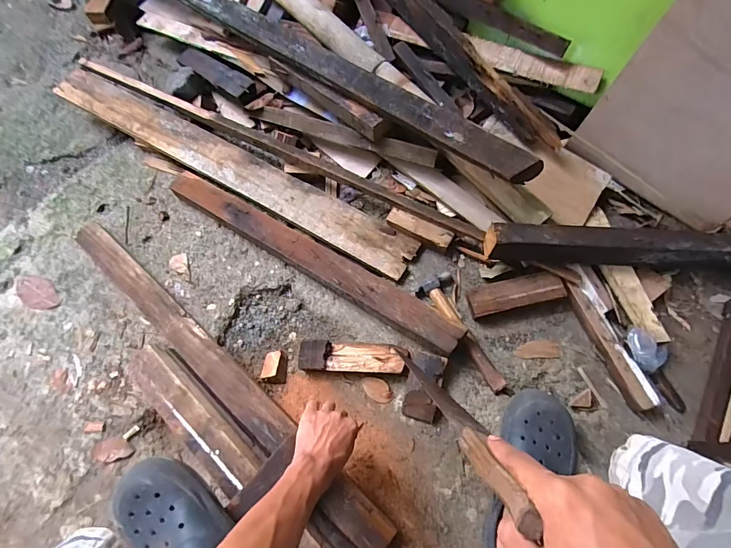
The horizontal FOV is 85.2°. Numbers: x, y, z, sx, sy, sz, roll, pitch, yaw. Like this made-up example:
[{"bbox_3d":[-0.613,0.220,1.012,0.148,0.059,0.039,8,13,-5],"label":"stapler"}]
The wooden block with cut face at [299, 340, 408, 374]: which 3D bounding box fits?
[{"bbox_3d":[-0.024,0.158,0.760,0.198,0.042,0.060,1,68,6],"label":"wooden block with cut face"}]

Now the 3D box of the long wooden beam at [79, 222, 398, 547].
[{"bbox_3d":[-0.297,0.174,0.764,0.880,0.063,0.069,38,76,19],"label":"long wooden beam"}]

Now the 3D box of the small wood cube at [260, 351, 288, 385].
[{"bbox_3d":[-0.179,0.184,0.787,0.052,0.022,0.063,5,69,7],"label":"small wood cube"}]

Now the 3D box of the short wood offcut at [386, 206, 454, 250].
[{"bbox_3d":[0.111,-0.093,0.832,0.145,0.031,0.037,29,74,15],"label":"short wood offcut"}]

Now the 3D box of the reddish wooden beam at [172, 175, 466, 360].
[{"bbox_3d":[-0.139,-0.048,0.821,0.732,0.034,0.072,29,73,17],"label":"reddish wooden beam"}]

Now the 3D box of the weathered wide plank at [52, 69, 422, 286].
[{"bbox_3d":[-0.342,-0.265,0.947,1.025,0.027,0.108,28,76,13],"label":"weathered wide plank"}]

